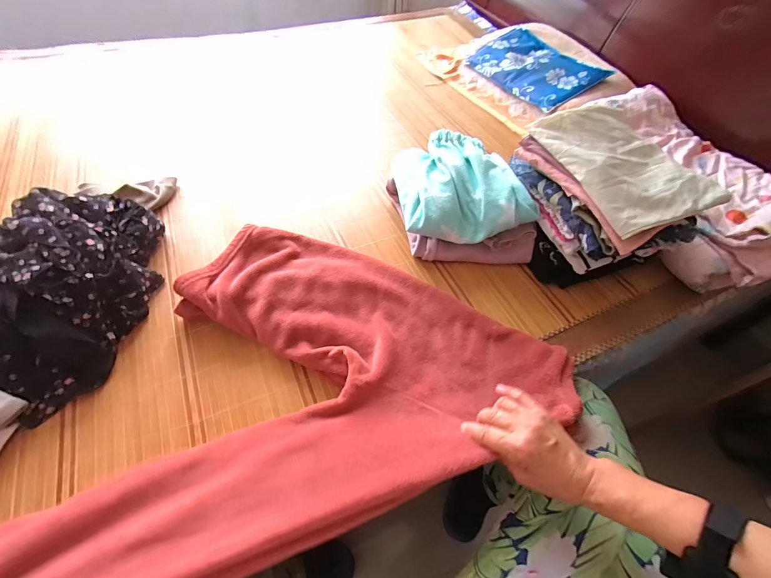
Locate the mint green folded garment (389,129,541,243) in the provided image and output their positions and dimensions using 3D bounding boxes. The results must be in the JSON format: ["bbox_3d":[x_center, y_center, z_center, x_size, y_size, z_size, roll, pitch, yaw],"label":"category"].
[{"bbox_3d":[0.141,-0.211,0.701,0.230,0.073,0.254,-4,53,-7],"label":"mint green folded garment"}]

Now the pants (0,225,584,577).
[{"bbox_3d":[-0.126,0.075,0.509,0.693,0.107,0.473,-16,55,-15],"label":"pants"}]

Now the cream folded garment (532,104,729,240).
[{"bbox_3d":[0.376,-0.204,0.579,0.189,0.024,0.244,-16,65,-12],"label":"cream folded garment"}]

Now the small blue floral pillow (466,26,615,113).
[{"bbox_3d":[0.418,-0.638,1.033,0.197,0.032,0.376,-33,56,4],"label":"small blue floral pillow"}]

